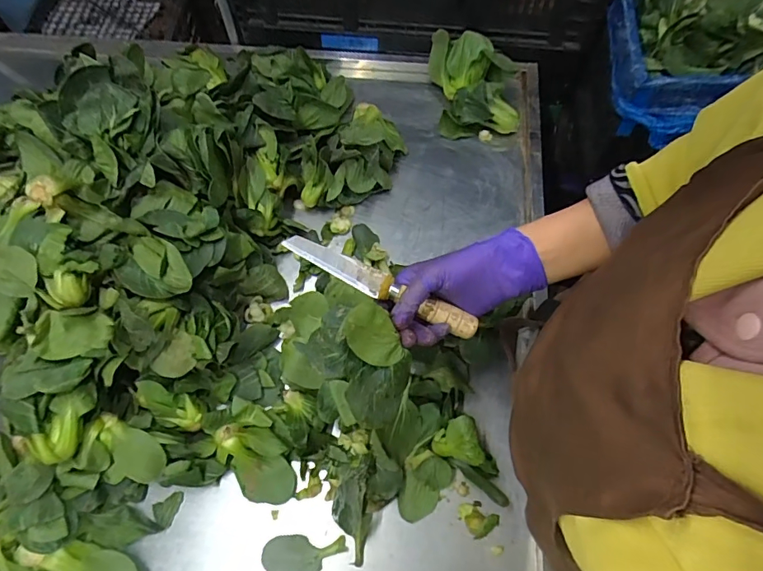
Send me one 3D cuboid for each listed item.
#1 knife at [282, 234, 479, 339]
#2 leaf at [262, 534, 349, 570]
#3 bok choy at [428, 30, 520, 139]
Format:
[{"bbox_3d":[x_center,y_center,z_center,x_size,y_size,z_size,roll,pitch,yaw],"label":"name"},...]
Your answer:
[{"bbox_3d":[0.001,-0.001,0.465,0.201,0.020,0.023,25,66,2],"label":"knife"},{"bbox_3d":[-0.083,0.295,0.506,0.087,0.006,0.045,1,63,3],"label":"leaf"},{"bbox_3d":[0.149,-0.337,0.762,0.129,0.087,0.169,-4,63,0],"label":"bok choy"}]

